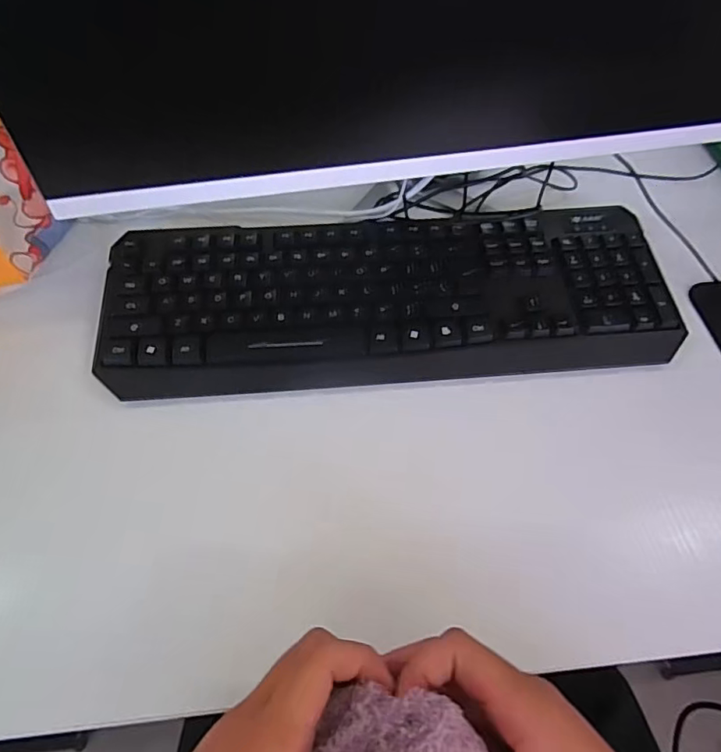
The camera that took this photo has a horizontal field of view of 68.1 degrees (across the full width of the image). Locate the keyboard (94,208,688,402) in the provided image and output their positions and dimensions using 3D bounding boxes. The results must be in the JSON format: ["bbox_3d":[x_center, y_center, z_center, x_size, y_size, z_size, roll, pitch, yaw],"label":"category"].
[{"bbox_3d":[0.023,-0.064,0.413,0.426,0.021,0.149,-5,57,-4],"label":"keyboard"}]

